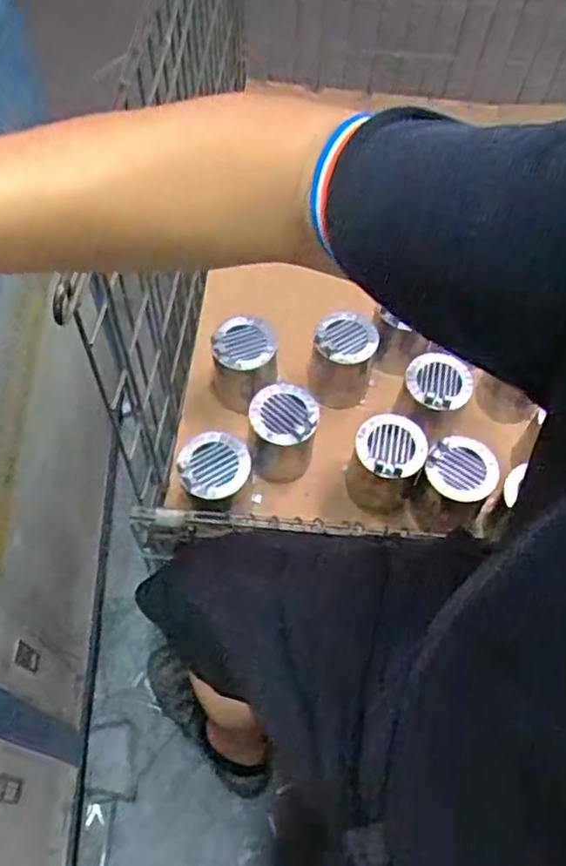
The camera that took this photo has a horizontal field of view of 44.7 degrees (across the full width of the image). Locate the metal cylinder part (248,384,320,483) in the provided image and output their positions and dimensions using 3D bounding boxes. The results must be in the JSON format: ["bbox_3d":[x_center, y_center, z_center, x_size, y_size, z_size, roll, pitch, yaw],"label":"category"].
[{"bbox_3d":[0.000,0.001,0.905,0.085,0.114,0.082,-4,60,-4],"label":"metal cylinder part"}]

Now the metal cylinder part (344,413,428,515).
[{"bbox_3d":[0.130,0.044,0.889,0.082,0.133,0.079,1,59,-2],"label":"metal cylinder part"}]

